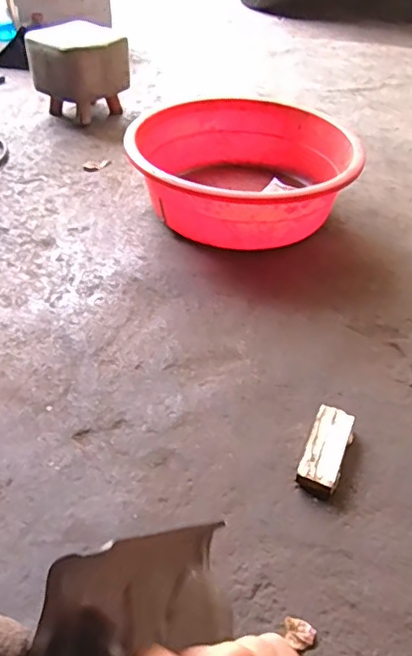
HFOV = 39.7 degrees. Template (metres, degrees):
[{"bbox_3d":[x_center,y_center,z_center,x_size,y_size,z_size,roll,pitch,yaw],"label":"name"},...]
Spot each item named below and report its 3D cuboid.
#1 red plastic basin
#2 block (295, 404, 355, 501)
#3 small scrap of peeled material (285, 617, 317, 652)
[{"bbox_3d":[0.094,-0.420,1.533,0.551,0.196,0.586,0,41,0],"label":"red plastic basin"},{"bbox_3d":[0.196,0.199,0.931,0.065,0.035,0.158,16,43,18],"label":"block"},{"bbox_3d":[0.125,0.411,0.766,0.042,0.011,0.038,13,42,15],"label":"small scrap of peeled material"}]

